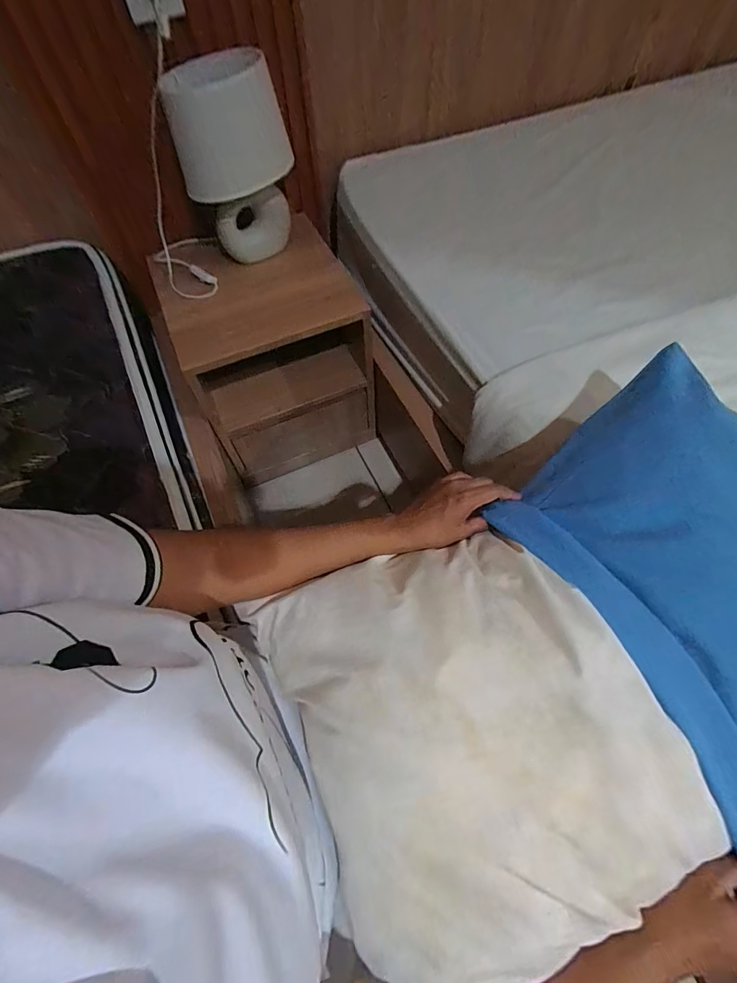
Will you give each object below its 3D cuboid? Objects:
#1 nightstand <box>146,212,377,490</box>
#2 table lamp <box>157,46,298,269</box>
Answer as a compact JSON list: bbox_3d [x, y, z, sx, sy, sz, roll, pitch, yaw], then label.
[{"bbox_3d":[-0.235,-0.340,1.088,0.400,0.424,0.405,-23,63,-10],"label":"nightstand"},{"bbox_3d":[-0.245,-0.600,0.817,0.189,0.325,0.174,-14,61,-5],"label":"table lamp"}]

